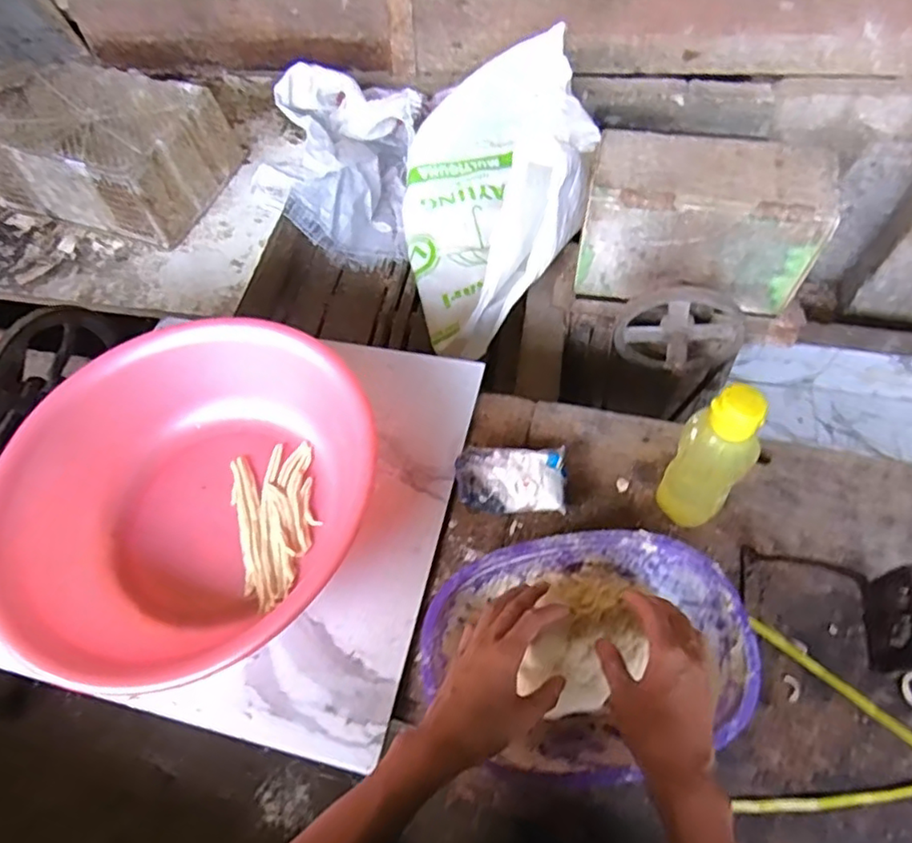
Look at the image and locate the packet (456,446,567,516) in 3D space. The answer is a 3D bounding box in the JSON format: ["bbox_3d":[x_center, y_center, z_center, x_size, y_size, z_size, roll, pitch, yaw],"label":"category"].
[{"bbox_3d":[0.064,0.070,0.742,0.125,0.038,0.078,5,60,5],"label":"packet"}]

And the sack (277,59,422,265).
[{"bbox_3d":[-0.255,-0.588,1.471,0.323,0.265,0.362,2,59,3],"label":"sack"}]

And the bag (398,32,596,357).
[{"bbox_3d":[0.076,-0.498,1.257,0.376,0.251,0.741,5,60,4],"label":"bag"}]

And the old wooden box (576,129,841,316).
[{"bbox_3d":[0.389,-0.318,1.013,0.353,0.223,0.129,9,60,7],"label":"old wooden box"}]

